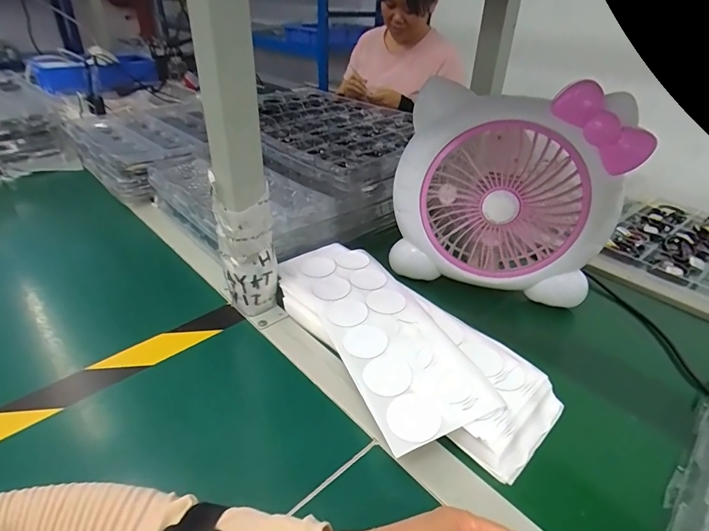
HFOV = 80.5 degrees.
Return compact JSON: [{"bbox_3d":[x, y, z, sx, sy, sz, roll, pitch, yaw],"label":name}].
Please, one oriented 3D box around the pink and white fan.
[{"bbox_3d":[0.182,-0.098,0.528,0.247,0.234,0.127,6,33,6],"label":"pink and white fan"}]

